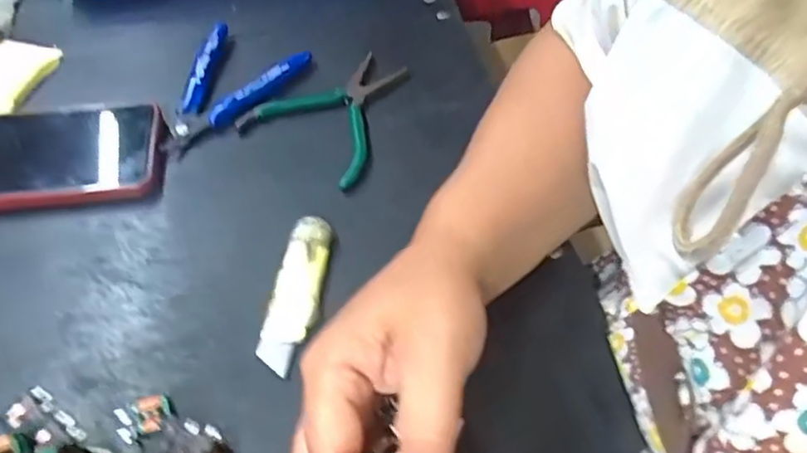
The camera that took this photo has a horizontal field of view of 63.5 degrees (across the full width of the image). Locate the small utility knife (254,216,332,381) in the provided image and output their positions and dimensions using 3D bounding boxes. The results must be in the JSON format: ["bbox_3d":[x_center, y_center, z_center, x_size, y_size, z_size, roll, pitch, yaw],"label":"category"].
[{"bbox_3d":[-0.059,0.035,0.354,0.027,0.019,0.088,6,52,3],"label":"small utility knife"}]

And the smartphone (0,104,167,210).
[{"bbox_3d":[-0.242,-0.042,0.412,0.174,0.021,0.077,-6,52,-6],"label":"smartphone"}]

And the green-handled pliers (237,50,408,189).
[{"bbox_3d":[-0.045,-0.082,0.448,0.093,0.022,0.107,27,56,19],"label":"green-handled pliers"}]

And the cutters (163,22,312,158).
[{"bbox_3d":[-0.121,-0.091,0.450,0.073,0.022,0.113,17,53,12],"label":"cutters"}]

